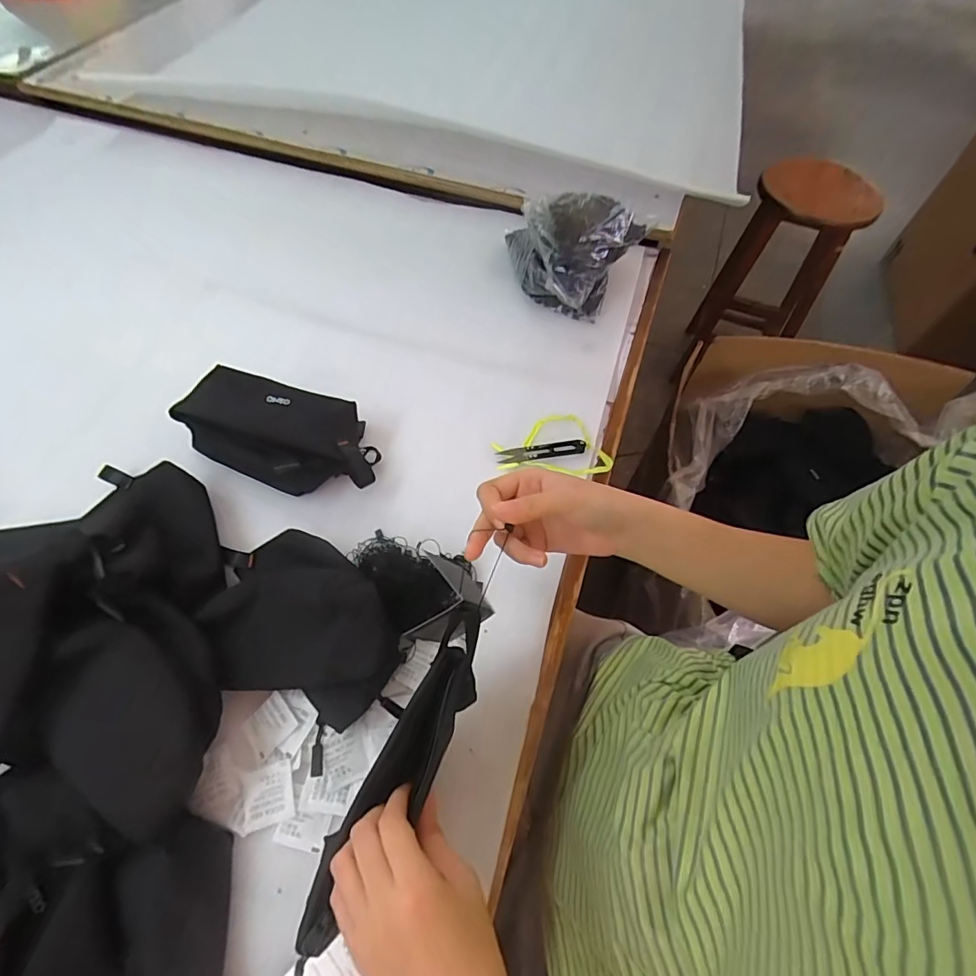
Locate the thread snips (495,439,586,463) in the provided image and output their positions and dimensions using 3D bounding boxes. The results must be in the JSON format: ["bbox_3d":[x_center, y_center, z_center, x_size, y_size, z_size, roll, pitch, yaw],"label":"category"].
[{"bbox_3d":[0.062,-0.044,0.584,0.103,0.004,0.022,-8,60,-7],"label":"thread snips"}]

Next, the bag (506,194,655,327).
[{"bbox_3d":[0.115,-0.324,0.700,0.187,0.134,0.135,10,60,4],"label":"bag"}]

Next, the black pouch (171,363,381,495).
[{"bbox_3d":[-0.220,-0.063,0.545,0.202,0.071,0.110,12,60,5],"label":"black pouch"}]

